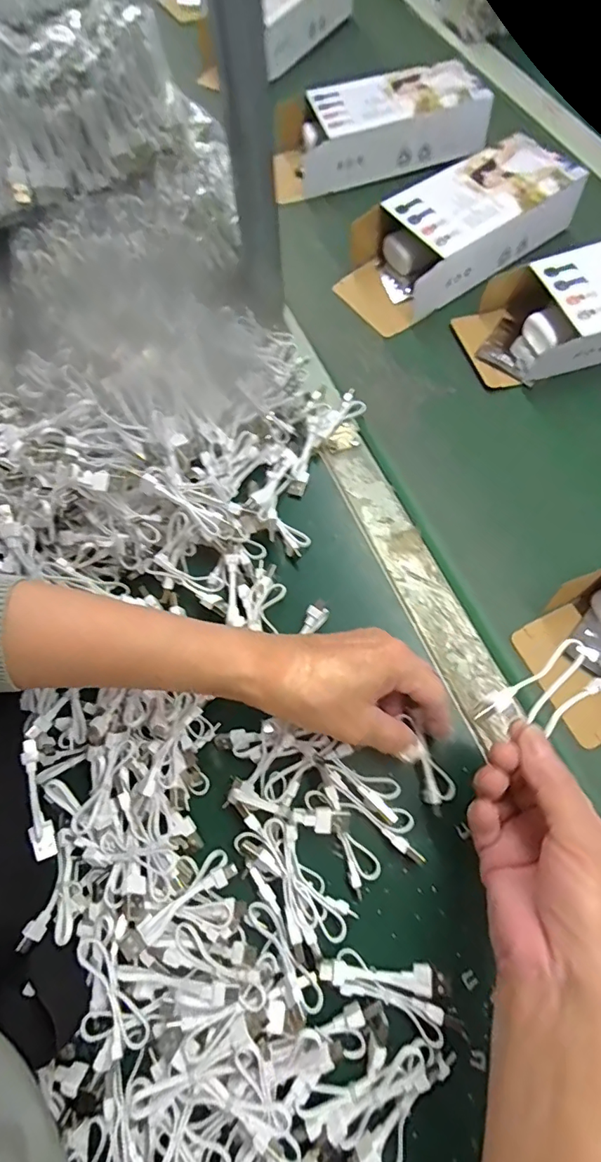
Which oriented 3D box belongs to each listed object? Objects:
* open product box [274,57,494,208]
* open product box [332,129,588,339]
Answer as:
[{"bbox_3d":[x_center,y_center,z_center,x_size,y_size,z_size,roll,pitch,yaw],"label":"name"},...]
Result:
[{"bbox_3d":[0.084,-0.533,0.572,0.246,0.057,0.107,-15,69,-3],"label":"open product box"},{"bbox_3d":[0.159,-0.366,0.498,0.256,0.048,0.128,-30,71,-9],"label":"open product box"}]

